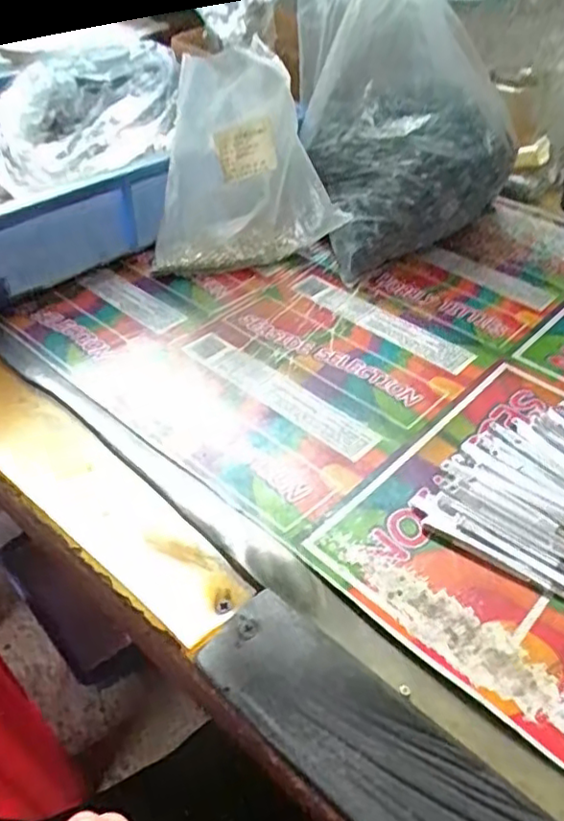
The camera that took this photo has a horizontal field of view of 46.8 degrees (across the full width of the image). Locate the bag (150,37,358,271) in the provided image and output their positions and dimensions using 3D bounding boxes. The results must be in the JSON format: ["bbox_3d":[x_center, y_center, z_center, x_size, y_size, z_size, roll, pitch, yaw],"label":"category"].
[{"bbox_3d":[-0.030,-0.181,0.494,0.144,0.150,0.064,-15,45,-17],"label":"bag"}]

